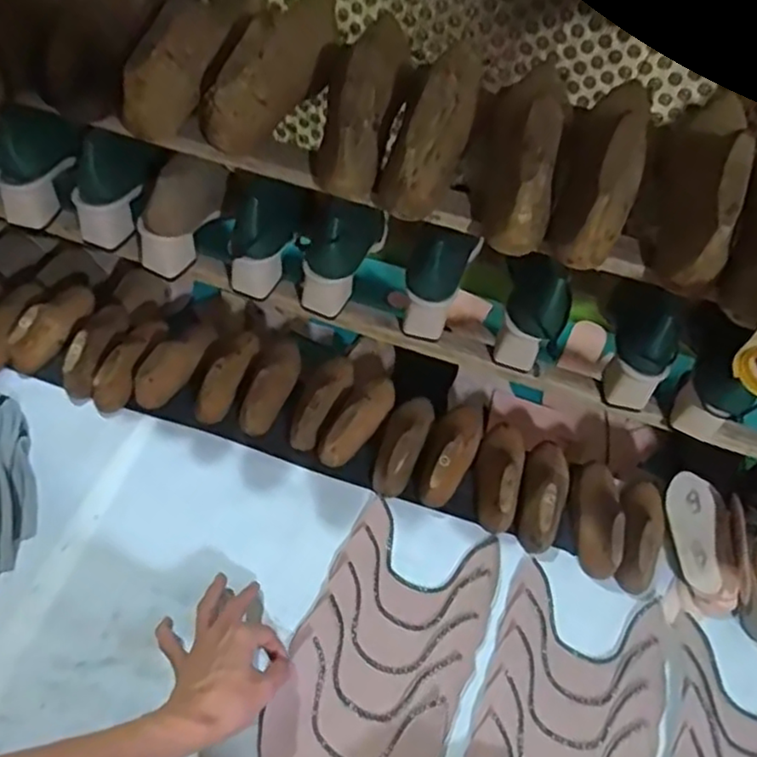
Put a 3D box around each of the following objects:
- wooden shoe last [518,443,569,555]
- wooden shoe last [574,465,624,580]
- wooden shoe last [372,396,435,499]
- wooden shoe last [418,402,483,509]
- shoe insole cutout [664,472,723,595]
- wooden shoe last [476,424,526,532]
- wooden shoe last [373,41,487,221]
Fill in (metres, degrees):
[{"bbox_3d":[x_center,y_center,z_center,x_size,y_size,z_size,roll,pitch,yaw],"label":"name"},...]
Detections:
[{"bbox_3d":[0.188,0.122,0.736,0.057,0.058,0.143,15,55,5],"label":"wooden shoe last"},{"bbox_3d":[0.249,0.150,0.727,0.055,0.049,0.132,10,55,2],"label":"wooden shoe last"},{"bbox_3d":[0.028,0.072,0.758,0.049,0.051,0.139,19,56,8],"label":"wooden shoe last"},{"bbox_3d":[0.085,0.080,0.755,0.055,0.052,0.148,22,56,10],"label":"wooden shoe last"},{"bbox_3d":[0.351,0.169,0.732,0.053,0.017,0.139,14,55,4],"label":"shoe insole cutout"},{"bbox_3d":[0.140,0.107,0.744,0.048,0.055,0.138,15,55,5],"label":"wooden shoe last"},{"bbox_3d":[0.056,-0.254,0.597,0.063,0.077,0.248,17,55,6],"label":"wooden shoe last"}]

